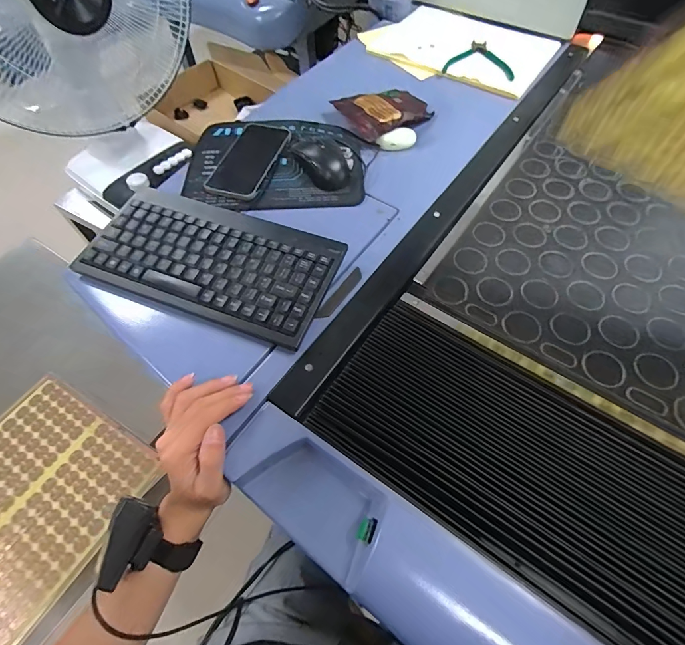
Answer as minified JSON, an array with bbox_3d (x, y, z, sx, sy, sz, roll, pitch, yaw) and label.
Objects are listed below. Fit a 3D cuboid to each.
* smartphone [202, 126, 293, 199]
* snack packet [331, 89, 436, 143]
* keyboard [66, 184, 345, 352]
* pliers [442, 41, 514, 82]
[{"bbox_3d":[-0.139,-0.247,0.574,0.083,0.015,0.165,13,60,7],"label":"smartphone"},{"bbox_3d":[0.074,-0.366,0.663,0.144,0.021,0.112,-29,63,-17],"label":"snack packet"},{"bbox_3d":[-0.155,-0.075,0.458,0.289,0.022,0.157,22,61,12],"label":"keyboard"},{"bbox_3d":[0.266,-0.505,0.732,0.125,0.012,0.131,15,61,11],"label":"pliers"}]

